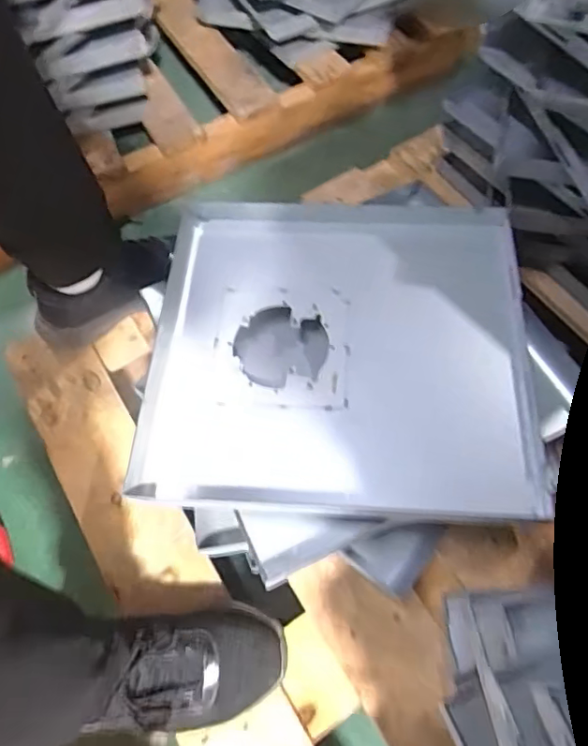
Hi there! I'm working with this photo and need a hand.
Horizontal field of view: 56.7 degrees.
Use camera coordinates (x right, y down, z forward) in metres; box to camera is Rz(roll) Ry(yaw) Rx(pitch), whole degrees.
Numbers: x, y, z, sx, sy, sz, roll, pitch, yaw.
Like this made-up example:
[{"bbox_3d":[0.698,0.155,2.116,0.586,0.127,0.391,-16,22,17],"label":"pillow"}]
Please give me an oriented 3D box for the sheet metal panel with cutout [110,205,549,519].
[{"bbox_3d":[0.038,-0.030,0.526,0.347,0.035,0.328,4,63,4],"label":"sheet metal panel with cutout"}]

